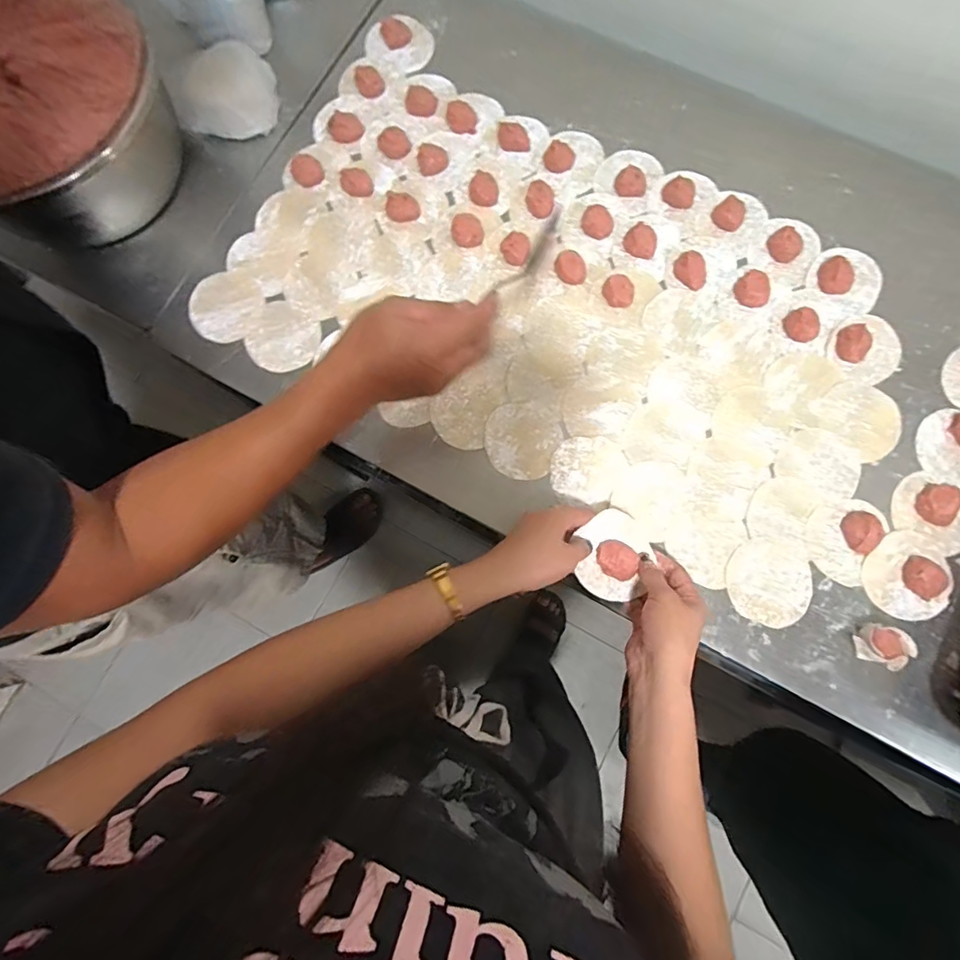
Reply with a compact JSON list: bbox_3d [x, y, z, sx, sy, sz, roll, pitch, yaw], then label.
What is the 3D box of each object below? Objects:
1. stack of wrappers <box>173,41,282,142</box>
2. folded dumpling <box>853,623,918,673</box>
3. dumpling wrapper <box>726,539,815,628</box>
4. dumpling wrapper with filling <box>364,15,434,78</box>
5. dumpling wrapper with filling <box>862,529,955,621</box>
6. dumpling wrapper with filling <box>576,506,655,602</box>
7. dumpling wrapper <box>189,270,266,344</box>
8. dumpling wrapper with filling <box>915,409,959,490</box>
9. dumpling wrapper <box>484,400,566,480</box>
[{"bbox_3d":[-0.294,-0.456,0.591,0.097,0.047,0.104,12,80,3],"label":"stack of wrappers"},{"bbox_3d":[0.378,0.156,0.471,0.038,0.033,0.035,23,81,5],"label":"folded dumpling"},{"bbox_3d":[0.287,0.102,0.497,0.079,0.004,0.078,17,80,4],"label":"dumpling wrapper"},{"bbox_3d":[-0.100,-0.539,0.624,0.081,0.014,0.075,-22,80,-3],"label":"dumpling wrapper with filling"},{"bbox_3d":[0.421,0.092,0.486,0.081,0.020,0.084,13,80,4],"label":"dumpling wrapper with filling"},{"bbox_3d":[0.126,0.070,0.471,0.069,0.014,0.082,-12,79,-1],"label":"dumpling wrapper with filling"},{"bbox_3d":[-0.282,-0.196,0.562,0.080,0.006,0.079,0,79,1],"label":"dumpling wrapper"},{"bbox_3d":[0.490,-0.030,0.508,0.077,0.015,0.079,0,79,1],"label":"dumpling wrapper with filling"},{"bbox_3d":[0.045,-0.044,0.531,0.077,0.004,0.082,0,79,1],"label":"dumpling wrapper"}]

